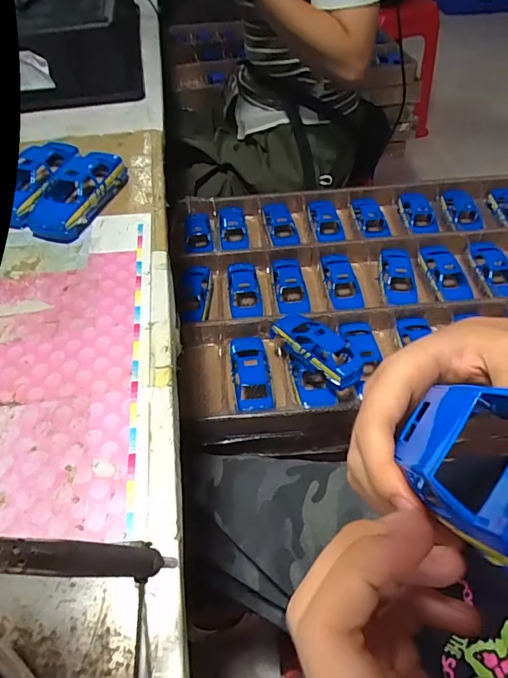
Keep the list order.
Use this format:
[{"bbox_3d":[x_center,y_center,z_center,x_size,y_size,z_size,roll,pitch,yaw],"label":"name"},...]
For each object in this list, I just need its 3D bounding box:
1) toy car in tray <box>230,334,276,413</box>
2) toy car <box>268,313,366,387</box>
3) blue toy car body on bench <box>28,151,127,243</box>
[{"bbox_3d":[-0.004,0.042,0.597,0.050,0.034,0.122,-4,51,-1],"label":"toy car in tray"},{"bbox_3d":[0.081,0.009,0.587,0.056,0.036,0.132,-37,58,-25],"label":"toy car"},{"bbox_3d":[-0.179,-0.151,0.471,0.045,0.043,0.124,15,52,13],"label":"blue toy car body on bench"}]

